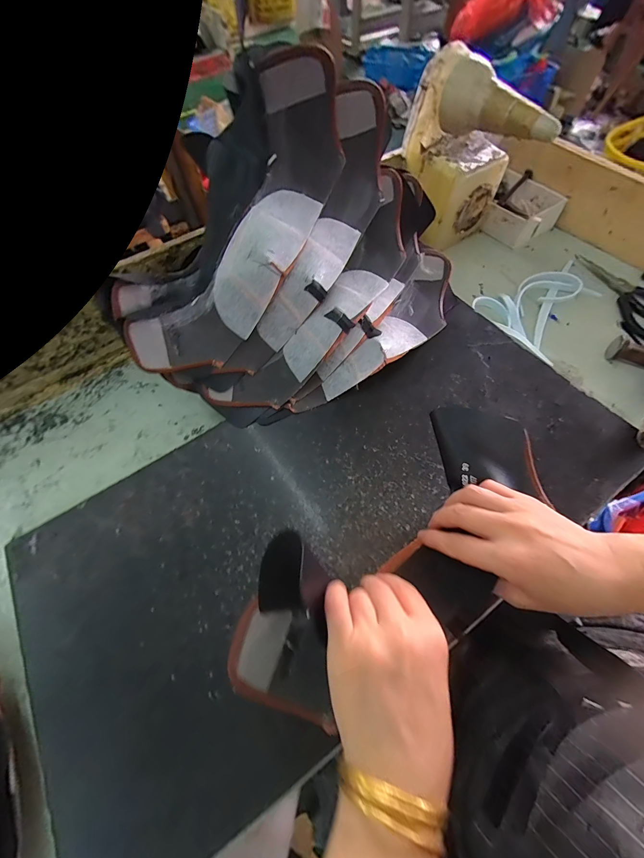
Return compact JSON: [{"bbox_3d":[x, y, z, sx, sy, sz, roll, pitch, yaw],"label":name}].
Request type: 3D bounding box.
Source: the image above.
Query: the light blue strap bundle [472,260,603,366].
[{"bbox_3d":[0.326,-0.171,0.449,0.185,0.018,0.129,-25,63,-11],"label":"light blue strap bundle"}]

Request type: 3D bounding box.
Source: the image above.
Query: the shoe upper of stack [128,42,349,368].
[{"bbox_3d":[-0.078,-0.166,0.301,0.055,0.098,0.280,46,109,24],"label":"shoe upper of stack"}]

